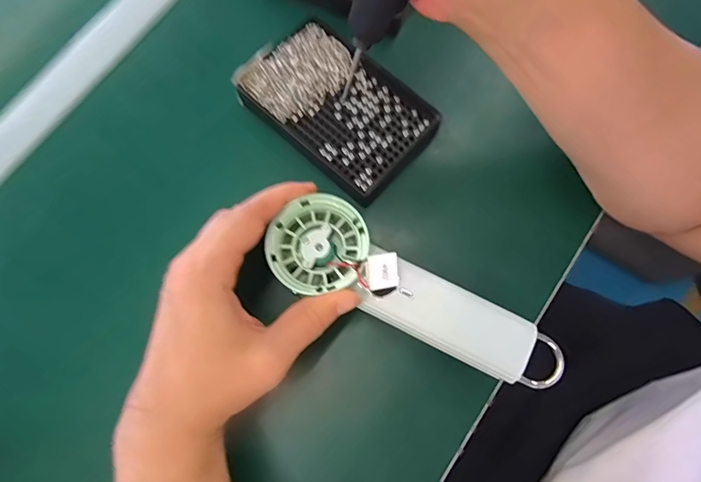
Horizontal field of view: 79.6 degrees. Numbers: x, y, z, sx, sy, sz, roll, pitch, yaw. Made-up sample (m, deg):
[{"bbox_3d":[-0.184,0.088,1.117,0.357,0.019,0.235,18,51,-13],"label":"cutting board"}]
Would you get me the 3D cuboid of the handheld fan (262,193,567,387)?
[{"bbox_3d":[0.039,0.034,0.260,0.189,0.027,0.056,28,79,0],"label":"handheld fan"}]

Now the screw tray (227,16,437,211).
[{"bbox_3d":[-0.012,-0.104,0.326,0.140,0.019,0.089,40,80,9],"label":"screw tray"}]

